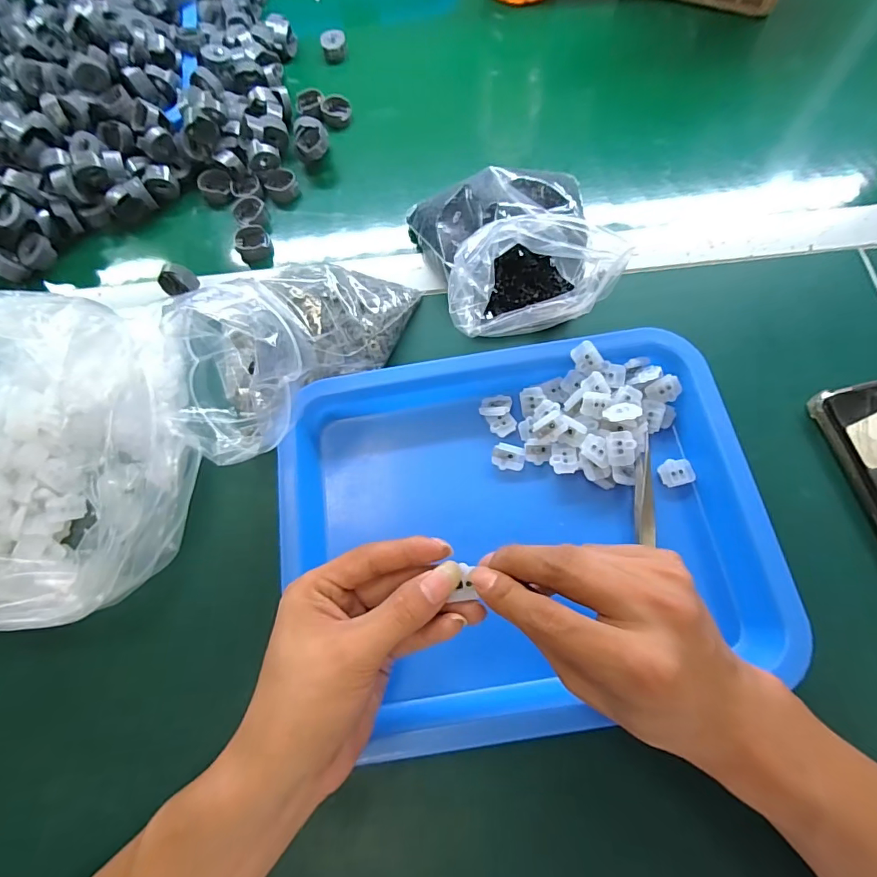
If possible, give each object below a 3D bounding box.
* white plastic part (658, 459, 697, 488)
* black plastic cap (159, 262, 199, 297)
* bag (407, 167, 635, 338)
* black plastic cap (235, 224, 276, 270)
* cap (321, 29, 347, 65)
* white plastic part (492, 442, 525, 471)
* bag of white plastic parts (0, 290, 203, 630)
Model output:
[{"bbox_3d":[0.155,0.022,0.304,0.021,0.007,0.017,-14,71,-2],"label":"white plastic part"},{"bbox_3d":[-0.201,-0.121,0.356,0.024,0.015,0.021,16,73,8],"label":"black plastic cap"},{"bbox_3d":[0.056,-0.146,0.345,0.129,0.056,0.146,-19,72,-4],"label":"bag"},{"bbox_3d":[-0.156,-0.163,0.396,0.028,0.025,0.026,-1,71,2],"label":"black plastic cap"},{"bbox_3d":[-0.107,-0.403,0.478,0.025,0.021,0.025,-1,71,2],"label":"cap"},{"bbox_3d":[0.047,0.013,0.313,0.021,0.007,0.017,10,72,6],"label":"white plastic part"},{"bbox_3d":[-0.249,0.003,0.272,0.160,0.118,0.198,3,72,4],"label":"bag of white plastic parts"}]

